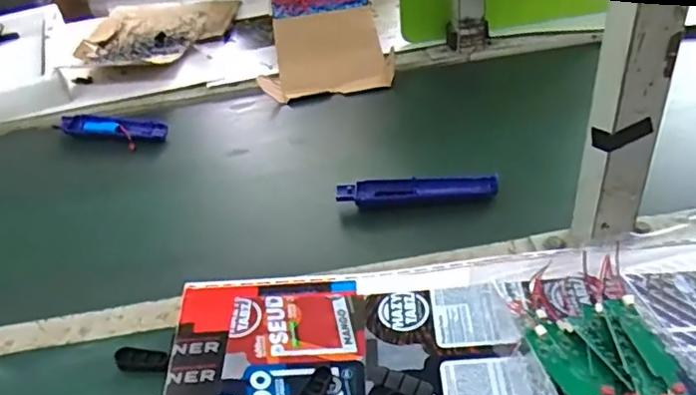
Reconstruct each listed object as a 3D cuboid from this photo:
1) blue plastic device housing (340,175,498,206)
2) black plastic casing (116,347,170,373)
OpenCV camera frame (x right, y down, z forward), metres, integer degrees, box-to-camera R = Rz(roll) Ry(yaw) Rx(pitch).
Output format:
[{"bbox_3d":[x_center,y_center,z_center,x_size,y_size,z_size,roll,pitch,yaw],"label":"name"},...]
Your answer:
[{"bbox_3d":[0.075,-0.007,0.662,0.171,0.018,0.026,-1,37,7],"label":"blue plastic device housing"},{"bbox_3d":[-0.175,0.139,0.513,0.047,0.011,0.017,-1,37,7],"label":"black plastic casing"}]

